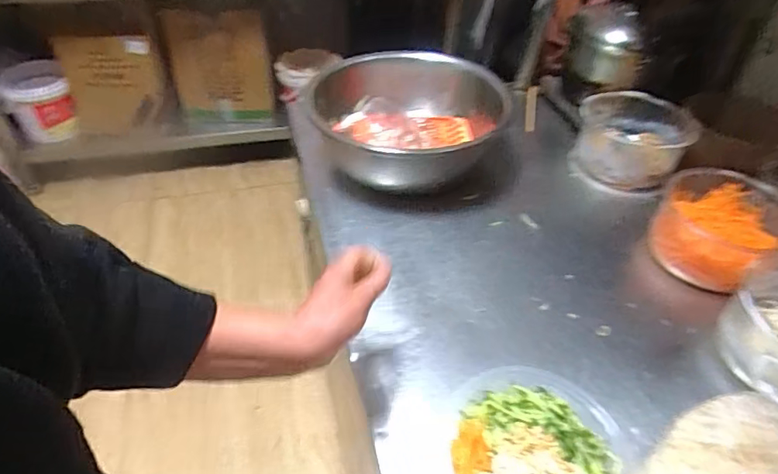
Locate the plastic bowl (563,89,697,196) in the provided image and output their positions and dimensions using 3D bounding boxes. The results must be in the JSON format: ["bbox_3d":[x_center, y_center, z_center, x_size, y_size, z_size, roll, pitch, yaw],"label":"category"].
[{"bbox_3d":[0.422,-0.166,0.919,0.178,0.096,0.186,2,43,-2],"label":"plastic bowl"}]

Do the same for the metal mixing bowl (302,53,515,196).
[{"bbox_3d":[0.031,-0.199,0.894,0.305,0.112,0.313,2,43,-2],"label":"metal mixing bowl"}]

